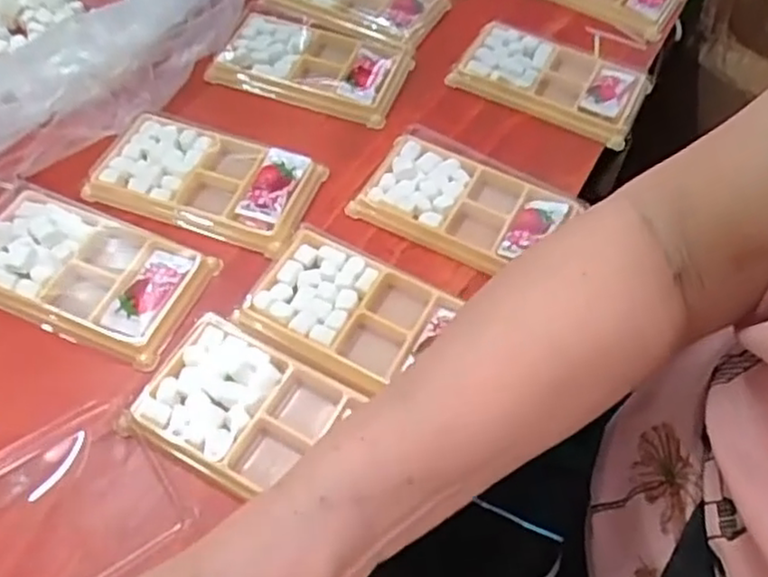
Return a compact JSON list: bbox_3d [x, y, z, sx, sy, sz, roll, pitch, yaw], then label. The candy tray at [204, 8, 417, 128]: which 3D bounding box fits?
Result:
[{"bbox_3d":[-0.052,-0.171,0.517,0.134,0.018,0.084,18,56,9],"label":"candy tray"}]

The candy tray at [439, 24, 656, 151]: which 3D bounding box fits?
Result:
[{"bbox_3d":[0.127,-0.158,0.521,0.135,0.016,0.082,24,57,12],"label":"candy tray"}]

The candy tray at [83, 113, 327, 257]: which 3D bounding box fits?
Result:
[{"bbox_3d":[-0.114,-0.068,0.448,0.133,0.023,0.072,17,56,8],"label":"candy tray"}]

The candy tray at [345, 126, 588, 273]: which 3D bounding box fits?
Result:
[{"bbox_3d":[0.050,-0.055,0.449,0.126,0.019,0.078,23,57,12],"label":"candy tray"}]

